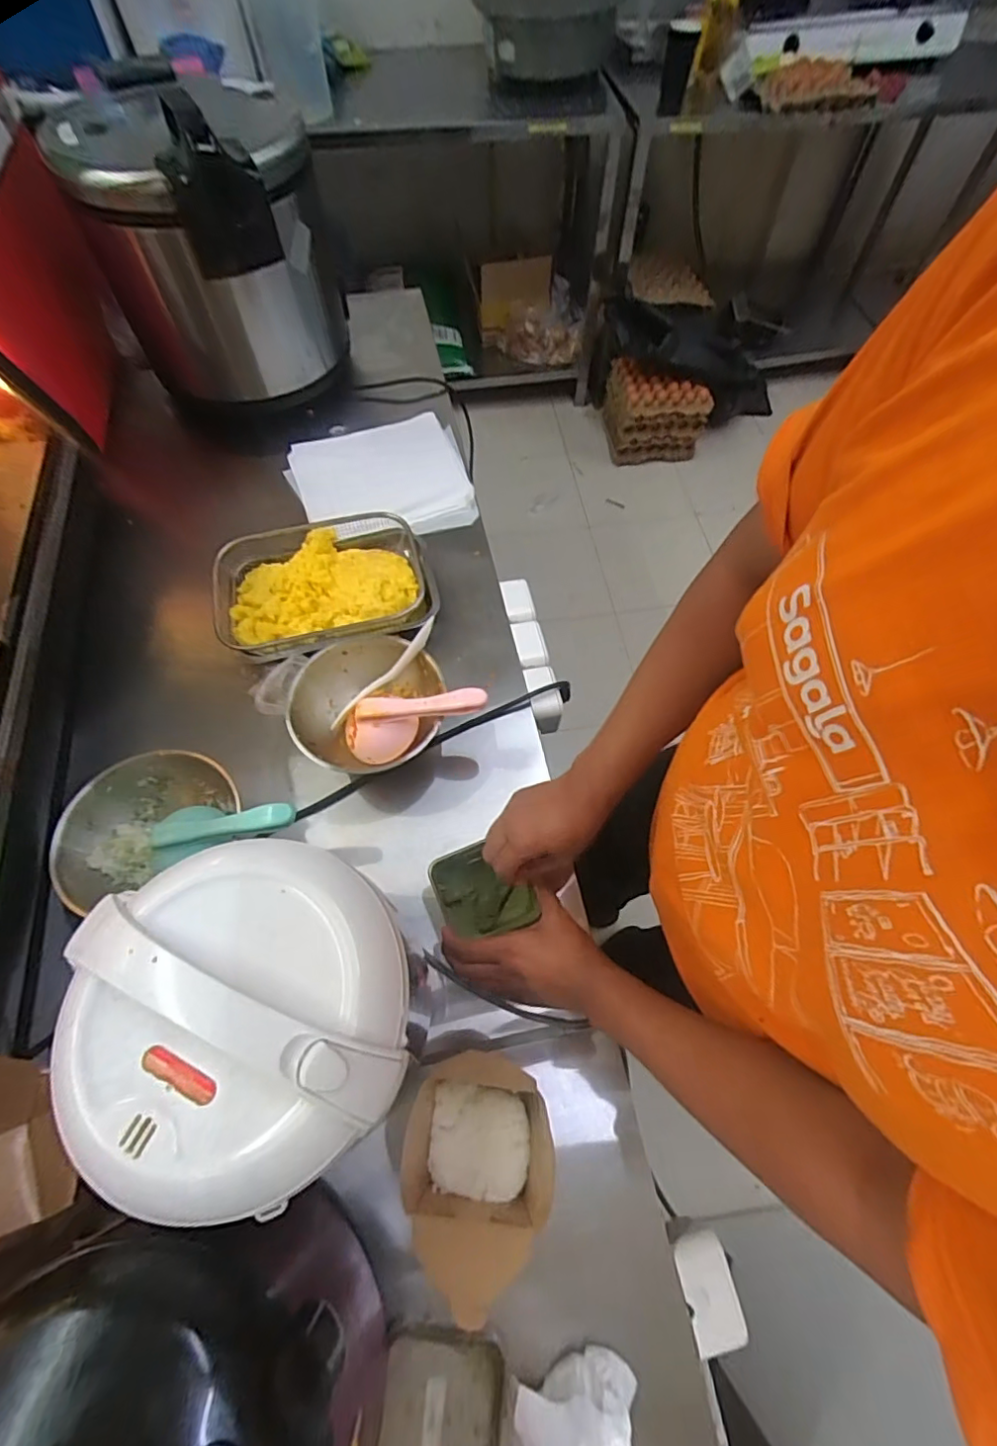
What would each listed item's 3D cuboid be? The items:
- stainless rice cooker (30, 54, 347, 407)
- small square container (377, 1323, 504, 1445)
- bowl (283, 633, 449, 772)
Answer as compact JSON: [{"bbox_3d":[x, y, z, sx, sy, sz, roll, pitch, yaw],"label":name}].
[{"bbox_3d":[-0.454,-0.753,0.903,0.312,0.348,0.342,-7,63,-4],"label":"stainless rice cooker"},{"bbox_3d":[-0.047,0.573,0.465,0.098,0.029,0.101,4,63,2],"label":"small square container"},{"bbox_3d":[-0.167,-0.018,0.719,0.190,0.068,0.185,0,63,0],"label":"bowl"}]

